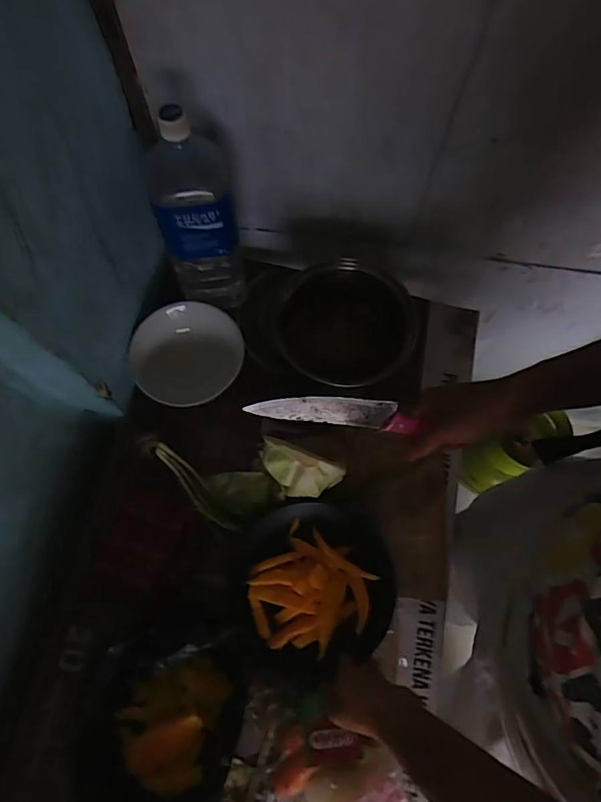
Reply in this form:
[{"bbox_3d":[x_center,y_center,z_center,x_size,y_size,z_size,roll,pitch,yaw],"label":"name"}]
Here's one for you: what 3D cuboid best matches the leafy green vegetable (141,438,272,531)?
[{"bbox_3d":[-0.134,0.114,0.673,0.181,0.023,0.080,18,72,7],"label":"leafy green vegetable"}]

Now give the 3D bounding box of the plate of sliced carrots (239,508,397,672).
[{"bbox_3d":[0.017,0.231,0.637,0.195,0.049,0.185,0,71,1],"label":"plate of sliced carrots"}]

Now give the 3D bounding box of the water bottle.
[{"bbox_3d":[-0.129,-0.234,0.631,0.092,0.286,0.087,-6,71,-1],"label":"water bottle"}]

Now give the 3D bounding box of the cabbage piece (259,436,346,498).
[{"bbox_3d":[-0.005,0.093,0.642,0.110,0.065,0.058,24,73,9],"label":"cabbage piece"}]

